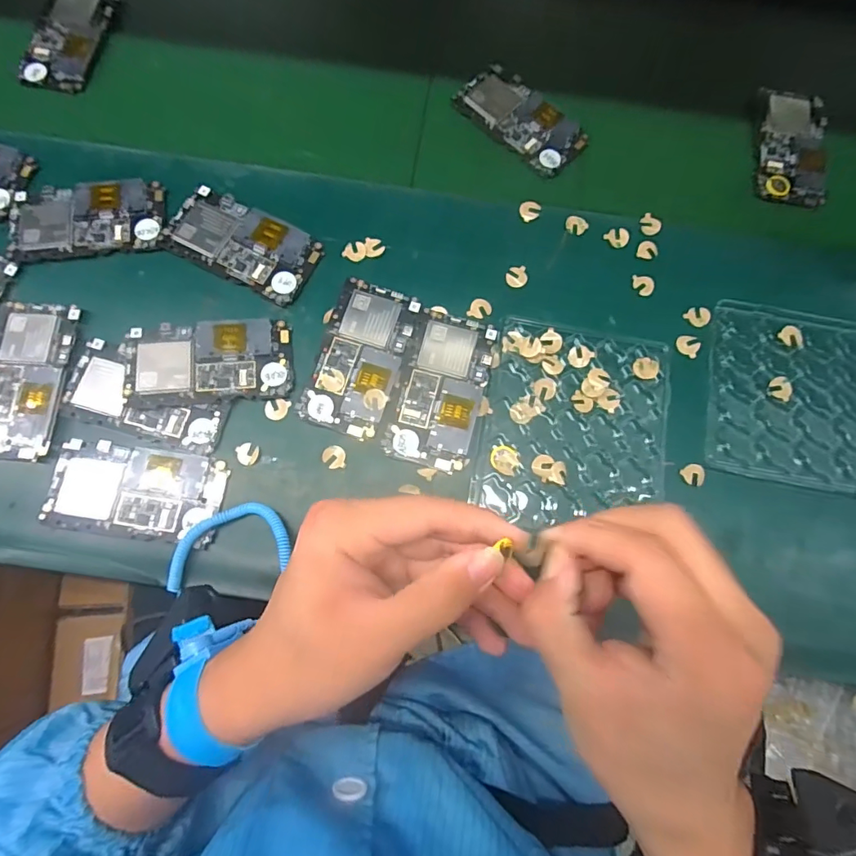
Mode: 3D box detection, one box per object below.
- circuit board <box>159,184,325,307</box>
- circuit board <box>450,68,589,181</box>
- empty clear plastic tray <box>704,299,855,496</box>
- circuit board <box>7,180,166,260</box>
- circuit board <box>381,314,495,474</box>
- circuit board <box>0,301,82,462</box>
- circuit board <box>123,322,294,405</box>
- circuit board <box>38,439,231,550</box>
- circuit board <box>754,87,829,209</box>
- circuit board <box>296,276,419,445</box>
[{"bbox_3d":[-0.156,-0.157,0.418,0.127,0.004,0.068,27,77,5],"label":"circuit board"},{"bbox_3d":[0.090,-0.298,0.470,0.128,0.004,0.064,43,79,9],"label":"circuit board"},{"bbox_3d":[0.315,-0.025,0.400,0.168,0.006,0.147,10,76,1],"label":"empty clear plastic tray"},{"bbox_3d":[-0.290,-0.180,0.419,0.125,0.005,0.069,-4,76,-2],"label":"circuit board"},{"bbox_3d":[0.013,-0.030,0.393,0.061,0.006,0.123,16,76,3],"label":"circuit board"},{"bbox_3d":[-0.315,-0.040,0.383,0.065,0.007,0.127,4,76,0],"label":"circuit board"},{"bbox_3d":[-0.172,-0.053,0.389,0.126,0.009,0.064,-4,76,-2],"label":"circuit board"},{"bbox_3d":[-0.217,0.048,0.368,0.123,0.006,0.066,8,76,1],"label":"circuit board"},{"bbox_3d":[0.349,-0.267,0.467,0.062,0.007,0.124,9,76,1],"label":"circuit board"},{"bbox_3d":[-0.054,-0.057,0.396,0.066,0.005,0.125,17,76,3],"label":"circuit board"}]

